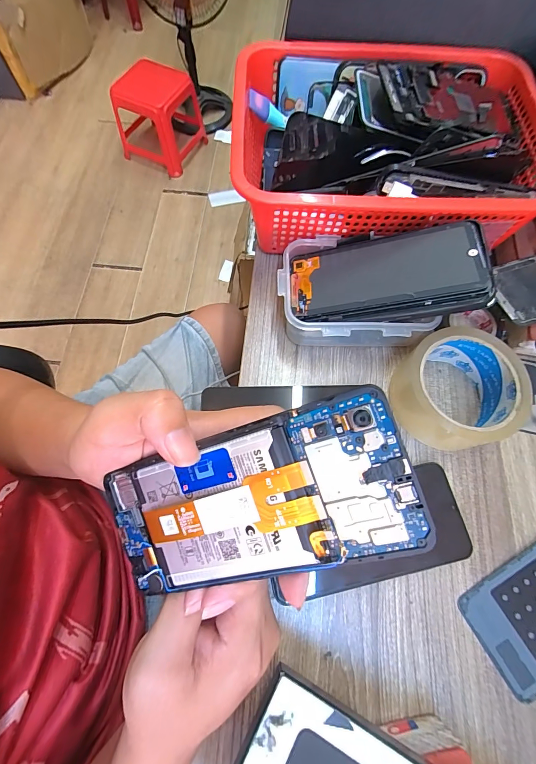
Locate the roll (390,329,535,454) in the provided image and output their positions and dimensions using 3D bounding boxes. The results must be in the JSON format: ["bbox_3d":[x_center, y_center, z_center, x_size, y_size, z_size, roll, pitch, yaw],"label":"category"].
[{"bbox_3d":[0.161,0.008,0.291,0.095,0.052,0.093,0,70,-1],"label":"roll"}]

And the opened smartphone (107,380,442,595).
[{"bbox_3d":[-0.012,0.062,0.165,0.161,0.007,0.071,-21,87,19],"label":"opened smartphone"}]

